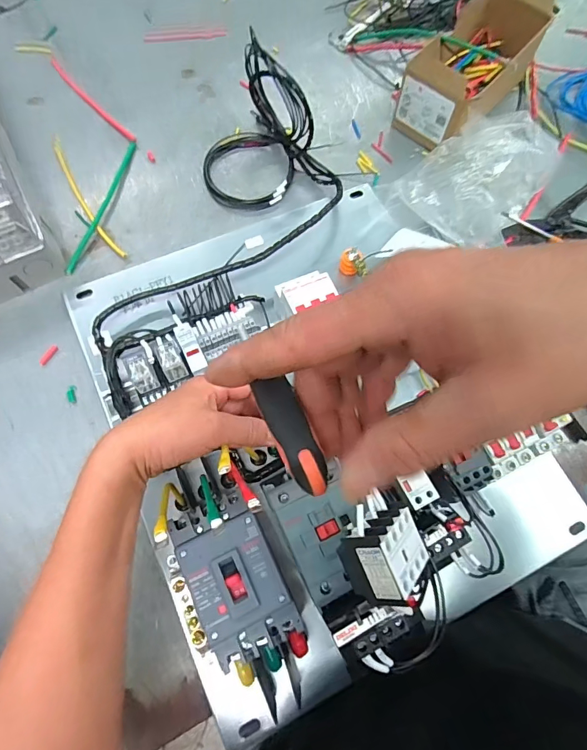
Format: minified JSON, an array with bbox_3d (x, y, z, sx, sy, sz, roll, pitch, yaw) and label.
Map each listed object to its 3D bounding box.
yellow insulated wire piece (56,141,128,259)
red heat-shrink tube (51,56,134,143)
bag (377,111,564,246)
[{"bbox_3d":[-0.280,-0.236,0.574,0.018,0.004,0.220,-31,75,-12],"label":"yellow insulated wire piece"},{"bbox_3d":[-0.301,-0.406,0.629,0.015,0.004,0.213,-40,77,-14],"label":"red heat-shrink tube"},{"bbox_3d":[0.257,-0.271,0.562,0.231,0.096,0.141,-36,76,-13],"label":"bag"}]

